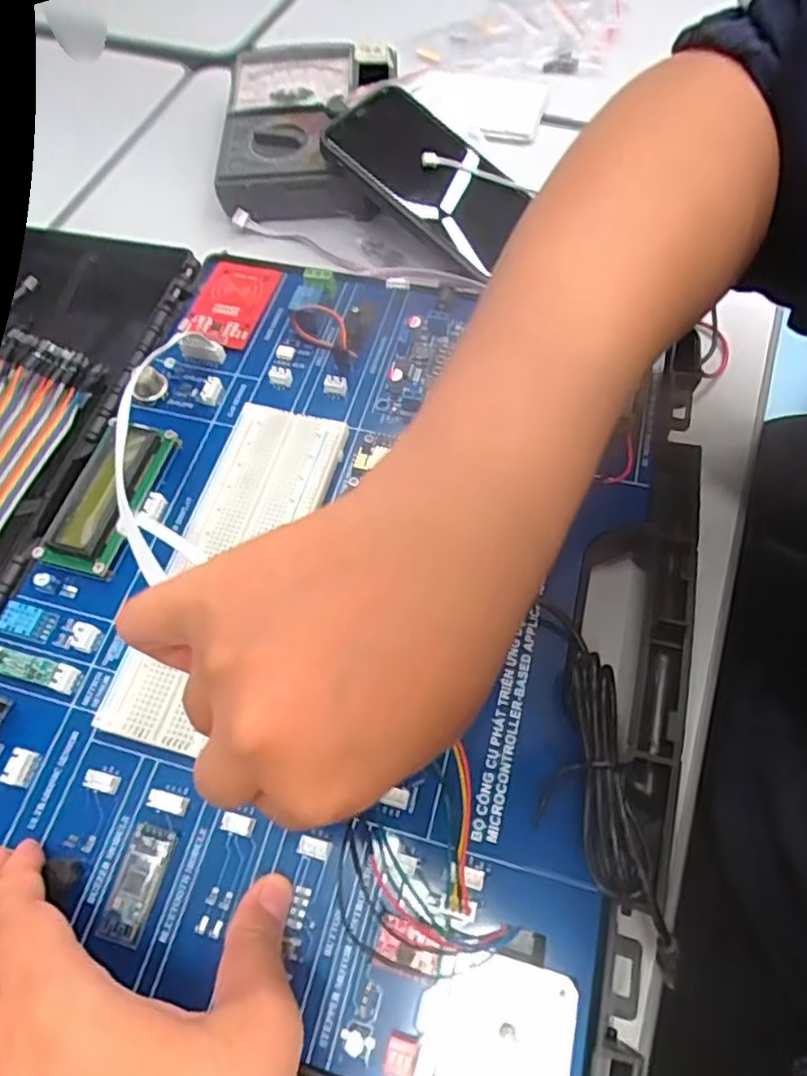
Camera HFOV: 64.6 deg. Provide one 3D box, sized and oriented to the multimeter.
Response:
[{"bbox_3d":[-0.077,-0.295,0.466,0.102,0.037,0.164,-3,62,2],"label":"multimeter"}]

